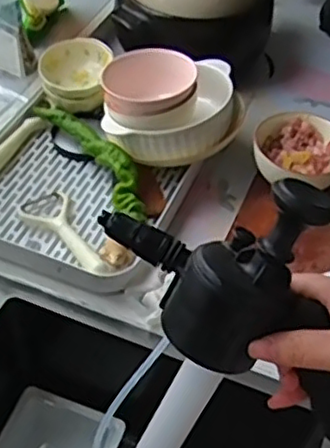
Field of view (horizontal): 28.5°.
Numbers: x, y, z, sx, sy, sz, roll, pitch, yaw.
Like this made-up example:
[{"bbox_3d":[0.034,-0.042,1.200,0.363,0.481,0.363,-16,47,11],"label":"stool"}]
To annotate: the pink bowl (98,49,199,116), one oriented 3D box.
[{"bbox_3d":[-0.019,-0.167,0.793,0.109,0.049,0.102,2,47,-2],"label":"pink bowl"}]

